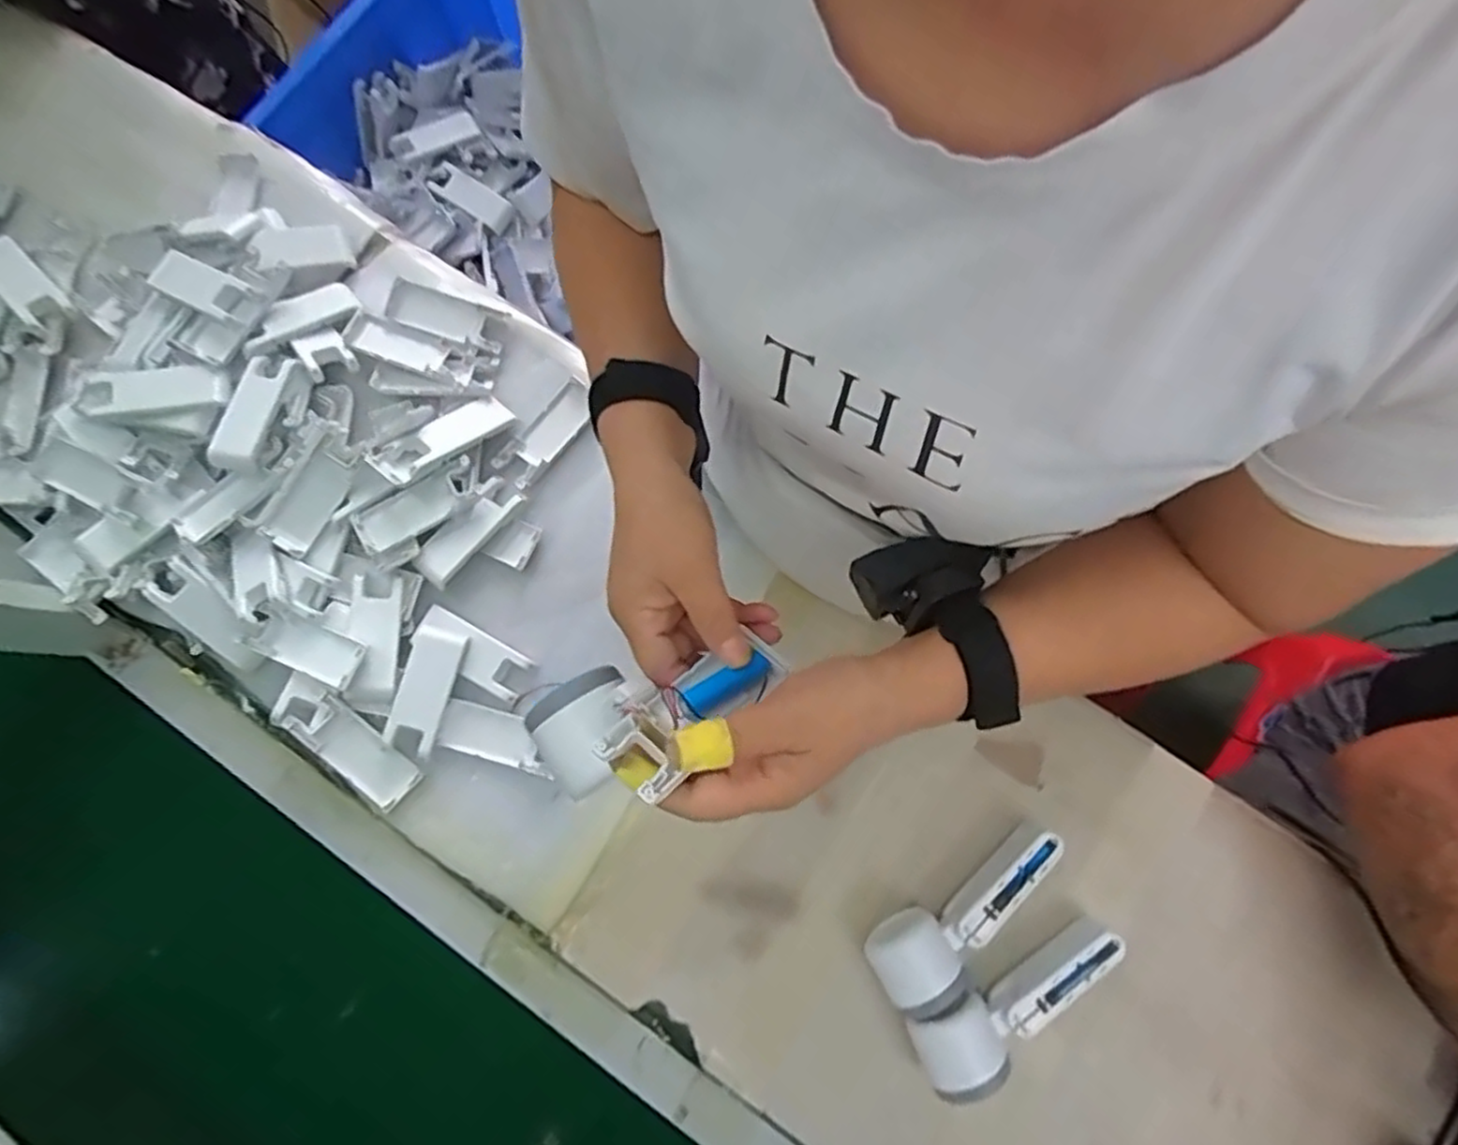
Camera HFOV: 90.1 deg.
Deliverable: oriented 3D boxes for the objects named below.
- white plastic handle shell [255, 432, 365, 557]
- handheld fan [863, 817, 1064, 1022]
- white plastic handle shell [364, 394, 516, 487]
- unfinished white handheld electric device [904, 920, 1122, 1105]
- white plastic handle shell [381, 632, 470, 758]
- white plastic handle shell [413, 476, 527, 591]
[{"bbox_3d":[-0.341,-0.067,0.592,0.045,0.020,0.103,26,81,6],"label":"white plastic handle shell"},{"bbox_3d":[0.184,0.259,0.546,0.169,0.050,0.055,-33,81,-5],"label":"handheld fan"},{"bbox_3d":[-0.244,-0.116,0.621,0.120,0.018,0.038,-37,80,-25],"label":"white plastic handle shell"},{"bbox_3d":[0.215,0.321,0.534,0.166,0.055,0.055,-24,80,-3],"label":"unfinished white handheld electric device"},{"bbox_3d":[-0.247,0.095,0.594,0.040,0.018,0.096,16,80,-8],"label":"white plastic handle shell"},{"bbox_3d":[-0.225,-0.036,0.625,0.039,0.021,0.102,37,83,7],"label":"white plastic handle shell"}]

